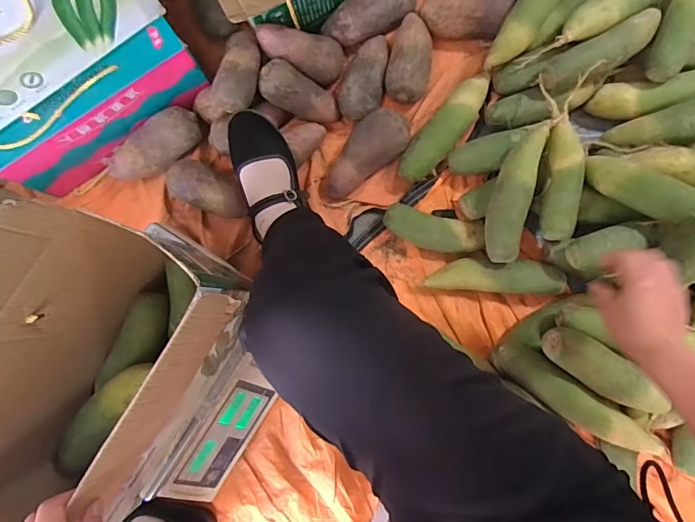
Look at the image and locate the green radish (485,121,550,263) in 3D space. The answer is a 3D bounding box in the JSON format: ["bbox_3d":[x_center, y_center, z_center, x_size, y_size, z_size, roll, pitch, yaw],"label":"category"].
[{"bbox_3d":[0.247,-0.101,0.637,0.057,0.070,0.201,14,87,4],"label":"green radish"}]

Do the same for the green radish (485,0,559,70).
[{"bbox_3d":[0.289,-0.391,0.659,0.058,0.049,0.225,37,89,5],"label":"green radish"}]

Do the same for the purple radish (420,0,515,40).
[{"bbox_3d":[0.193,-0.410,0.693,0.144,0.058,0.073,6,86,4],"label":"purple radish"}]

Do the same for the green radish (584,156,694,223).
[{"bbox_3d":[0.406,-0.102,0.585,0.050,0.043,0.169,-48,50,-1],"label":"green radish"}]

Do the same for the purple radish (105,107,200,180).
[{"bbox_3d":[-0.318,-0.188,0.703,0.161,0.062,0.063,-39,85,0],"label":"purple radish"}]

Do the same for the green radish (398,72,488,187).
[{"bbox_3d":[0.162,-0.220,0.685,0.056,0.052,0.212,39,89,5],"label":"green radish"}]

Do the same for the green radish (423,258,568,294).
[{"bbox_3d":[0.232,0.023,0.673,0.205,0.044,0.052,3,86,3],"label":"green radish"}]

